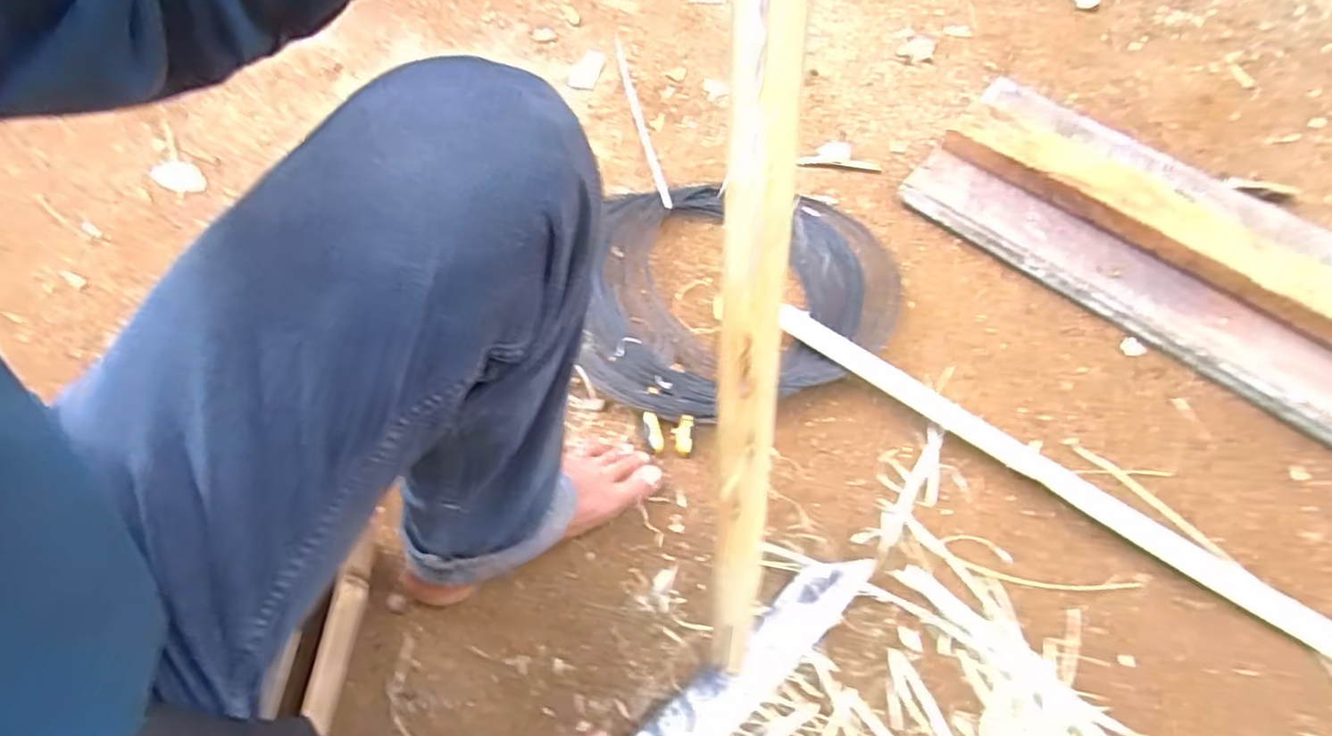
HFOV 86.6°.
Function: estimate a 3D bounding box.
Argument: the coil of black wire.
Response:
[{"bbox_3d":[0.091,-0.091,0.813,0.380,0.041,0.333,-2,58,-5],"label":"coil of black wire"}]

